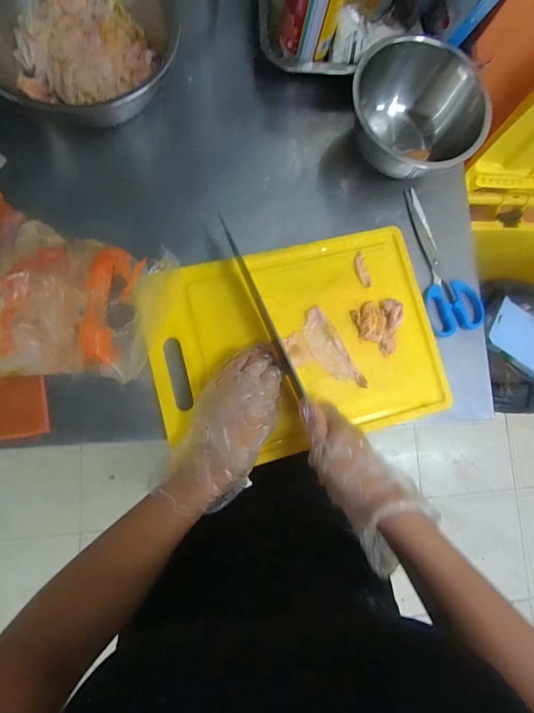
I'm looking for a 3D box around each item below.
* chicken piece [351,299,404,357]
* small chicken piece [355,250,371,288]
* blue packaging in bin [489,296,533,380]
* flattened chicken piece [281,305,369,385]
[{"bbox_3d":[0.136,-0.039,0.432,0.058,0.017,0.067,7,82,-8],"label":"chicken piece"},{"bbox_3d":[0.121,-0.110,0.443,0.015,0.007,0.047,-14,85,-10],"label":"small chicken piece"},{"bbox_3d":[0.570,-0.025,0.743,0.202,0.024,0.130,38,77,5],"label":"blue packaging in bin"},{"bbox_3d":[0.065,0.001,0.422,0.064,0.013,0.108,-31,88,-11],"label":"flattened chicken piece"}]

